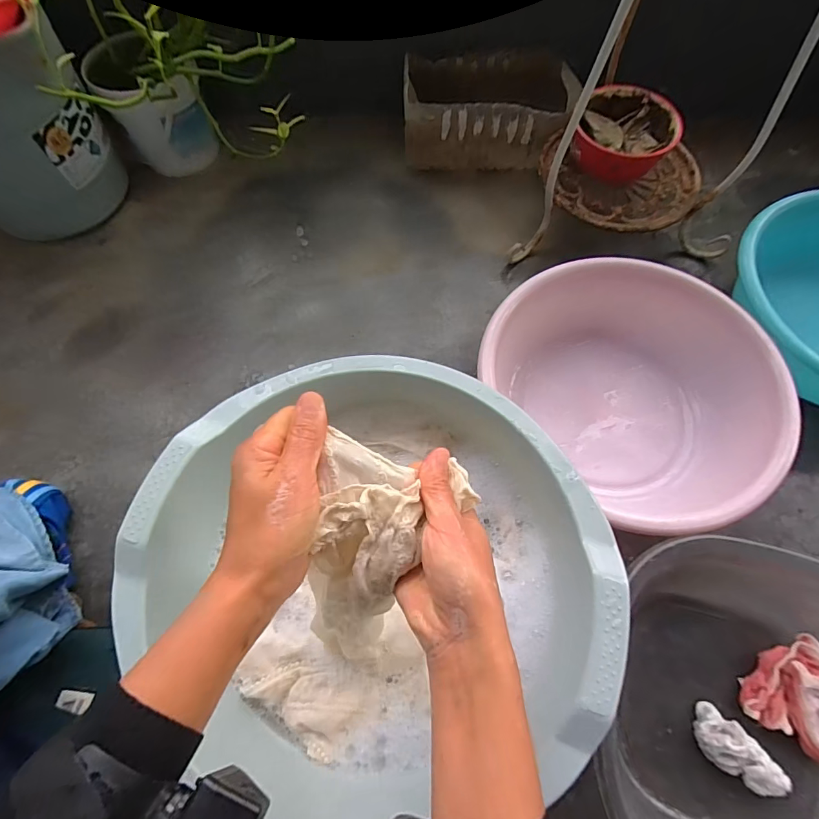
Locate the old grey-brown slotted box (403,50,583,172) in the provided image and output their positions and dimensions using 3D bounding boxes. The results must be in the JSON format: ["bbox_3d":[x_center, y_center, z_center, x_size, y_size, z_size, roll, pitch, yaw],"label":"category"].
[{"bbox_3d":[0.122,-0.486,0.726,0.245,0.121,0.143,4,67,4],"label":"old grey-brown slotted box"}]

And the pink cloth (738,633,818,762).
[{"bbox_3d":[0.388,0.278,0.437,0.078,0.037,0.101,29,71,14],"label":"pink cloth"}]

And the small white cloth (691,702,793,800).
[{"bbox_3d":[0.315,0.330,0.418,0.080,0.042,0.041,38,73,16],"label":"small white cloth"}]

